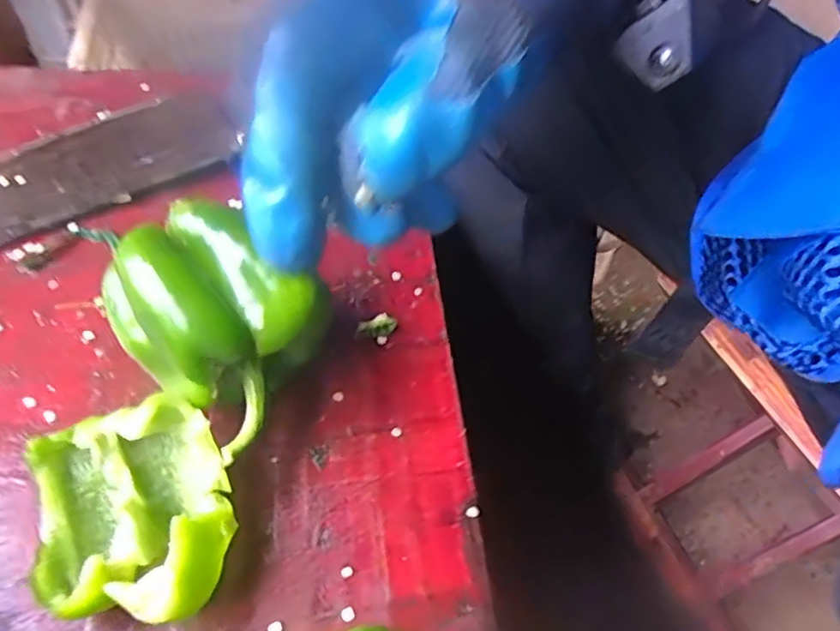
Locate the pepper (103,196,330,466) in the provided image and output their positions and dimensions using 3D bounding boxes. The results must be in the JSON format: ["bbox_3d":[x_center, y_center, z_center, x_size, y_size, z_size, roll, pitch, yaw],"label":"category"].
[{"bbox_3d":[-0.085,0.006,0.254,0.086,0.073,0.060,38,58,22],"label":"pepper"}]

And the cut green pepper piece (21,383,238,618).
[{"bbox_3d":[-0.105,0.074,0.223,0.065,0.036,0.076,-13,54,-15],"label":"cut green pepper piece"}]

